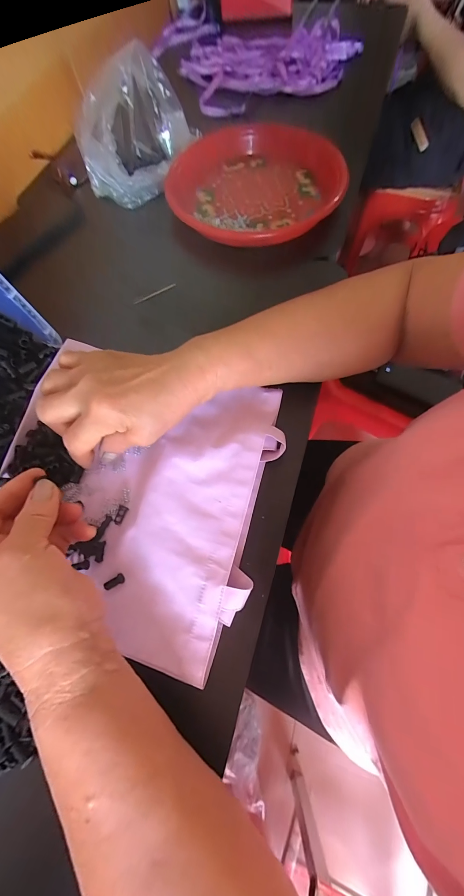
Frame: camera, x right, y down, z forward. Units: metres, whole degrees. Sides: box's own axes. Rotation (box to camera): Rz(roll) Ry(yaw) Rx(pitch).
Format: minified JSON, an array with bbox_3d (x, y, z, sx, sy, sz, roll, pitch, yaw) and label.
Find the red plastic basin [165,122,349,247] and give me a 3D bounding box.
[{"bbox_3d":[0.035,-0.359,0.412,0.214,0.047,0.213,0,65,0],"label":"red plastic basin"}]

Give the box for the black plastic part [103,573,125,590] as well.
[{"bbox_3d":[-0.098,0.111,0.252,0.018,0.004,0.008,-30,70,-9],"label":"black plastic part"}]

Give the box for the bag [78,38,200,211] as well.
[{"bbox_3d":[-0.135,-0.411,0.406,0.079,0.123,0.149,34,74,15],"label":"bag"}]

